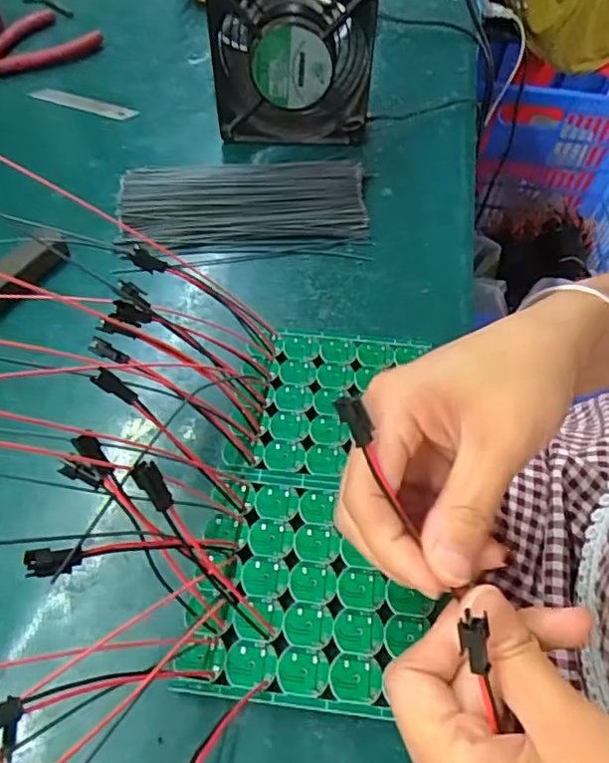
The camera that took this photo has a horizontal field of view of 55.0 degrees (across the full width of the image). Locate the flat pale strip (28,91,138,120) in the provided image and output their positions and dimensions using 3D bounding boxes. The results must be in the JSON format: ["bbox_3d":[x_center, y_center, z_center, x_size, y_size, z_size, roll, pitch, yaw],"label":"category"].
[{"bbox_3d":[-0.194,-0.242,0.511,0.097,0.004,0.013,14,54,8],"label":"flat pale strip"}]

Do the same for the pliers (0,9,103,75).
[{"bbox_3d":[-0.261,-0.300,0.536,0.078,0.021,0.143,30,58,18],"label":"pliers"}]

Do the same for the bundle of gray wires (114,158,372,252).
[{"bbox_3d":[-0.045,-0.133,0.433,0.176,0.015,0.084,-3,54,-5],"label":"bundle of gray wires"}]

